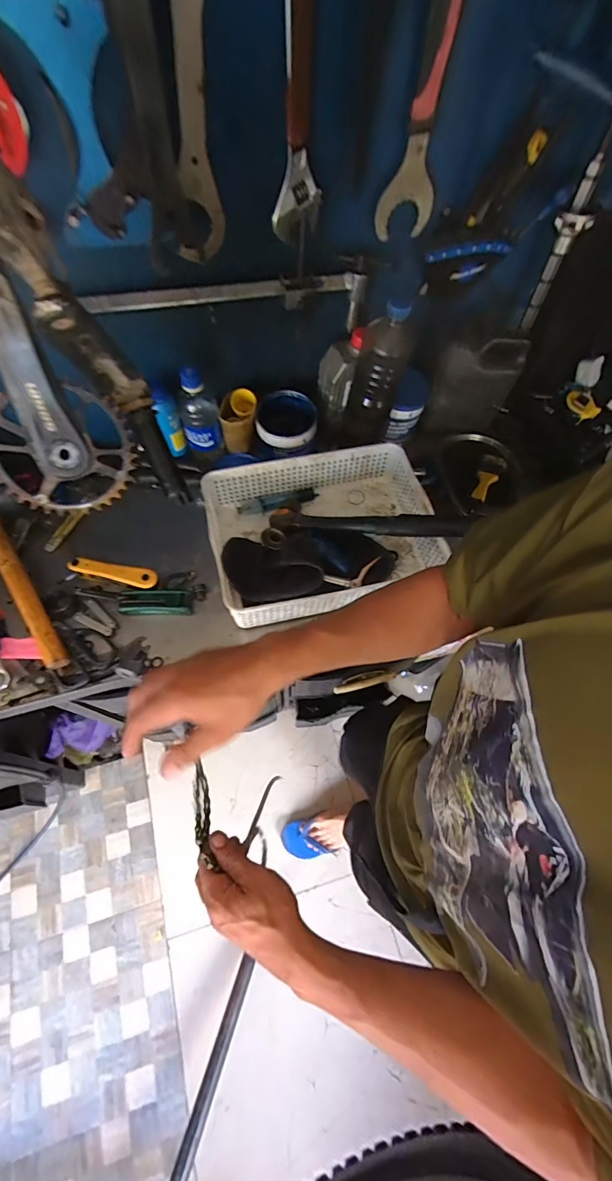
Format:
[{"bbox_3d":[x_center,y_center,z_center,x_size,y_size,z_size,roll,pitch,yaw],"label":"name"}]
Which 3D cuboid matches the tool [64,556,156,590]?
[{"bbox_3d":[-0.289,-0.025,0.637,0.127,0.031,0.028,11,65,3],"label":"tool"}]

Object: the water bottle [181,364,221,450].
[{"bbox_3d":[-0.173,-0.291,0.677,0.063,0.135,0.051,-11,66,-7],"label":"water bottle"}]

